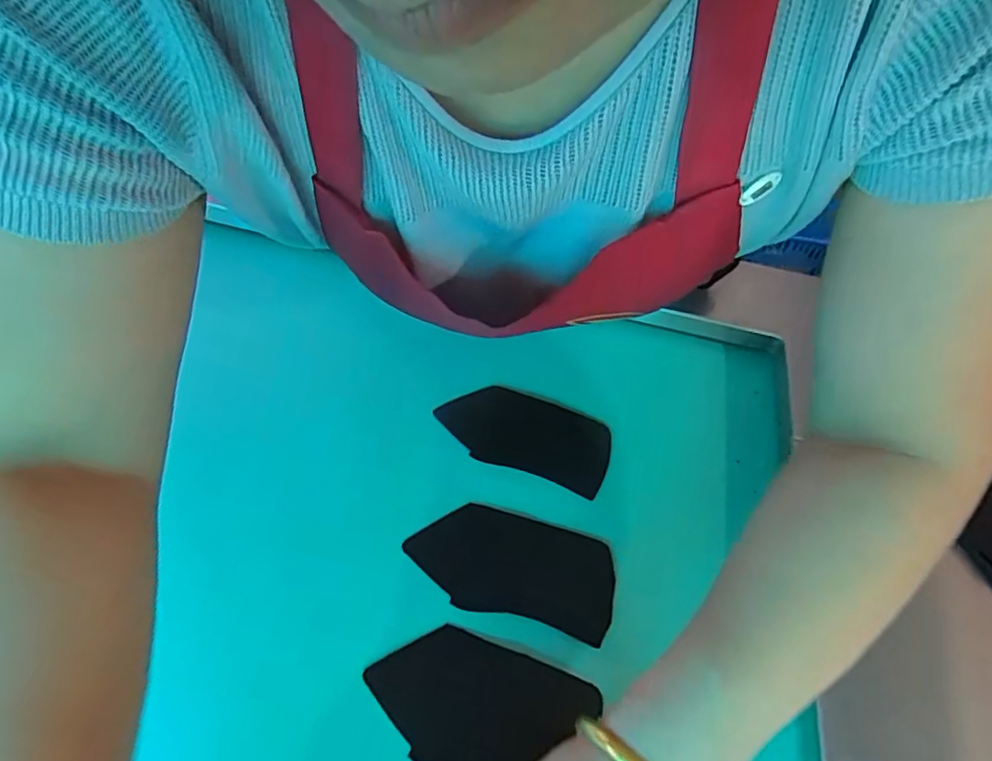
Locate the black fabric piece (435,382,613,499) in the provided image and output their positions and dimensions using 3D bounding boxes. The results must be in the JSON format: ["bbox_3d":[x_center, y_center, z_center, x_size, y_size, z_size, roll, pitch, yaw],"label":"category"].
[{"bbox_3d":[0.022,0.040,0.450,0.127,0.007,0.070,19,51,9],"label":"black fabric piece"}]

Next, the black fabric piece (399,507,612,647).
[{"bbox_3d":[0.010,0.120,0.385,0.130,0.006,0.068,14,50,6],"label":"black fabric piece"}]

